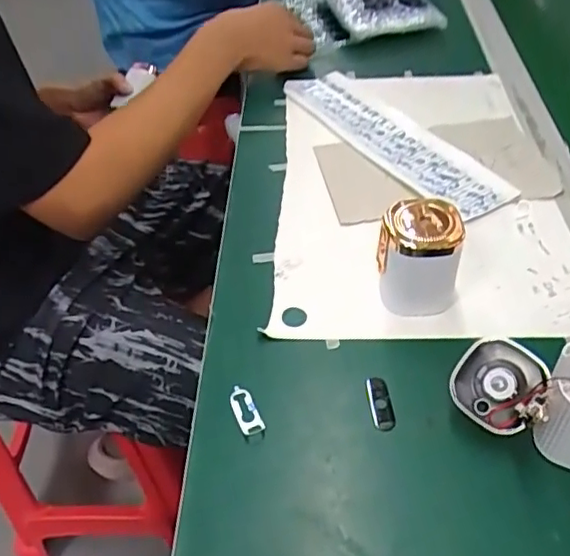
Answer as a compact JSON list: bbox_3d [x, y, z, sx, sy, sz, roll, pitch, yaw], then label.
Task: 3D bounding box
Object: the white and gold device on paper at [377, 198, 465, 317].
[{"bbox_3d":[0.102,-0.018,0.458,0.060,0.077,0.055,8,47,10],"label":"white and gold device on paper"}]

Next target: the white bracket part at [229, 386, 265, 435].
[{"bbox_3d":[-0.027,0.090,0.413,0.015,0.005,0.035,-22,62,-17],"label":"white bracket part"}]

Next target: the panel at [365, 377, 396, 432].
[{"bbox_3d":[0.065,0.086,0.415,0.015,0.006,0.040,-6,46,-2],"label":"panel"}]

